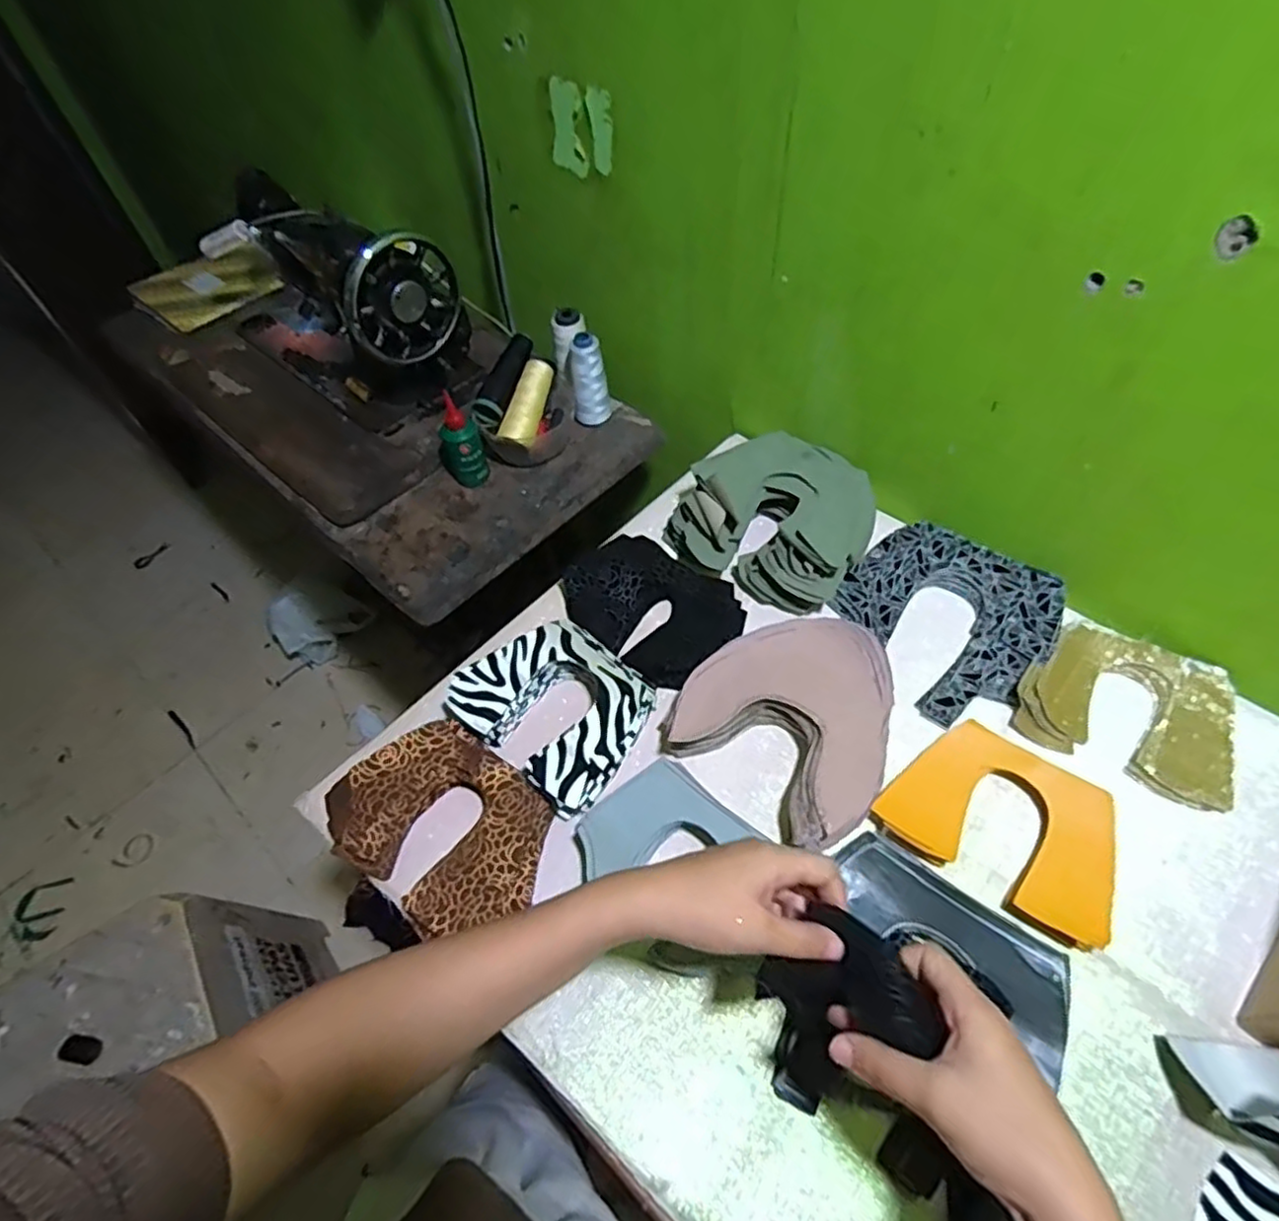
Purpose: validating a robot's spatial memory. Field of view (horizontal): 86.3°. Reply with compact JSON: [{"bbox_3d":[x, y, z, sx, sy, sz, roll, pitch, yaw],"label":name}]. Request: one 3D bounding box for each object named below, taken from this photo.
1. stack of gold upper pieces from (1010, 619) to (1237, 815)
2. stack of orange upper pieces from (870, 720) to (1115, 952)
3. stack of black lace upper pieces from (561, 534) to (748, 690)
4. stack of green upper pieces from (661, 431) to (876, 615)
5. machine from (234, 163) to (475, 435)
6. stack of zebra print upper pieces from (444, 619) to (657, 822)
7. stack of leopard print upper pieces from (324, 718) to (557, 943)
[{"bbox_3d":[0.424,0.080,0.592,0.161,0.023,0.137,24,60,19],"label":"stack of gold upper pieces"},{"bbox_3d":[0.287,0.162,0.533,0.164,0.015,0.119,30,62,23],"label":"stack of orange upper pieces"},{"bbox_3d":[0.013,-0.005,0.676,0.174,0.044,0.125,35,64,25],"label":"stack of black lace upper pieces"},{"bbox_3d":[0.144,-0.105,0.706,0.186,0.078,0.185,29,62,22],"label":"stack of green upper pieces"},{"bbox_3d":[-0.389,-0.408,0.867,0.363,0.207,0.162,34,64,24],"label":"machine"},{"bbox_3d":[-0.073,0.085,0.617,0.164,0.052,0.139,33,63,24],"label":"stack of zebra print upper pieces"},{"bbox_3d":[-0.164,0.174,0.566,0.194,0.037,0.137,29,62,22],"label":"stack of leopard print upper pieces"}]

